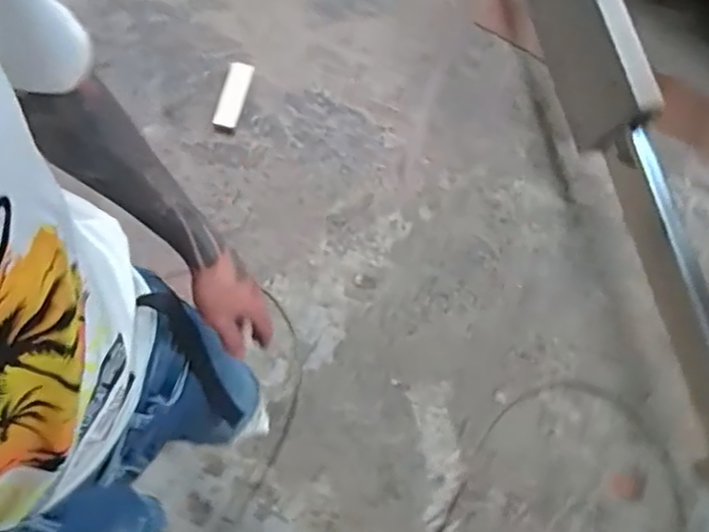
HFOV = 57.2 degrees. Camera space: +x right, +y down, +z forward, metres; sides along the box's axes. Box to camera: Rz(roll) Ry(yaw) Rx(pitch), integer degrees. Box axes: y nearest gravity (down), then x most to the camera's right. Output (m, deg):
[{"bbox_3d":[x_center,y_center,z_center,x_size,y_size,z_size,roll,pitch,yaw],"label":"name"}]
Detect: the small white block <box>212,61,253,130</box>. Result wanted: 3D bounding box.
[{"bbox_3d":[-0.303,-0.433,1.638,0.067,0.030,0.185,13,67,-1],"label":"small white block"}]

